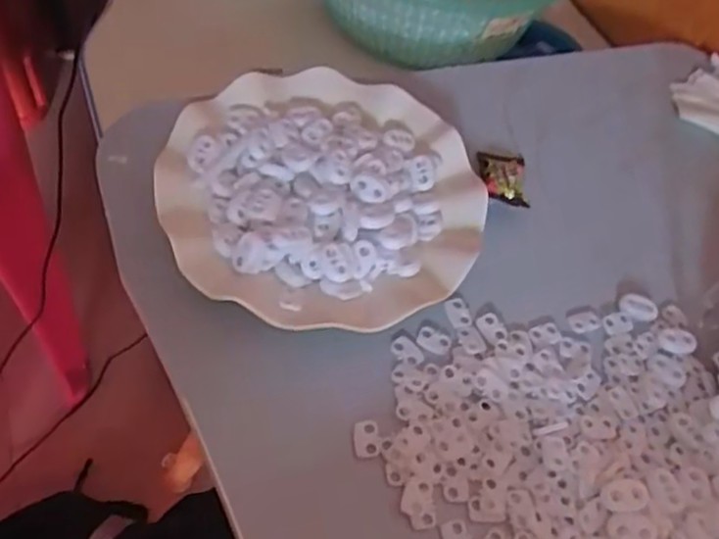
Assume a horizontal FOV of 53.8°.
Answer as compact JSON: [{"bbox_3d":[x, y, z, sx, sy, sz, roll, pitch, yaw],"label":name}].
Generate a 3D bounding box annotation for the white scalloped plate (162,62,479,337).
[{"bbox_3d":[-0.020,-0.043,0.414,0.175,0.041,0.183,5,53,-6],"label":"white scalloped plate"}]

